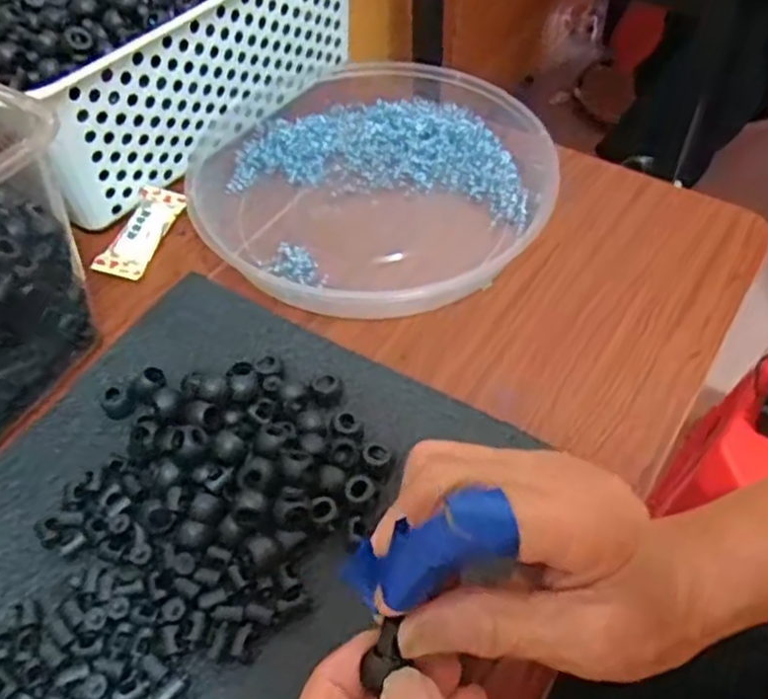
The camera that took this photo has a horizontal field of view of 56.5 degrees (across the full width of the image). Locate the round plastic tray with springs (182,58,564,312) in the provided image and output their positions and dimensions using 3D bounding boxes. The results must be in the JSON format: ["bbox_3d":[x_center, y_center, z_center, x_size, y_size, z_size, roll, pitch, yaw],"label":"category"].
[{"bbox_3d":[-0.012,-0.110,0.476,0.231,0.038,0.224,-1,52,1],"label":"round plastic tray with springs"}]

